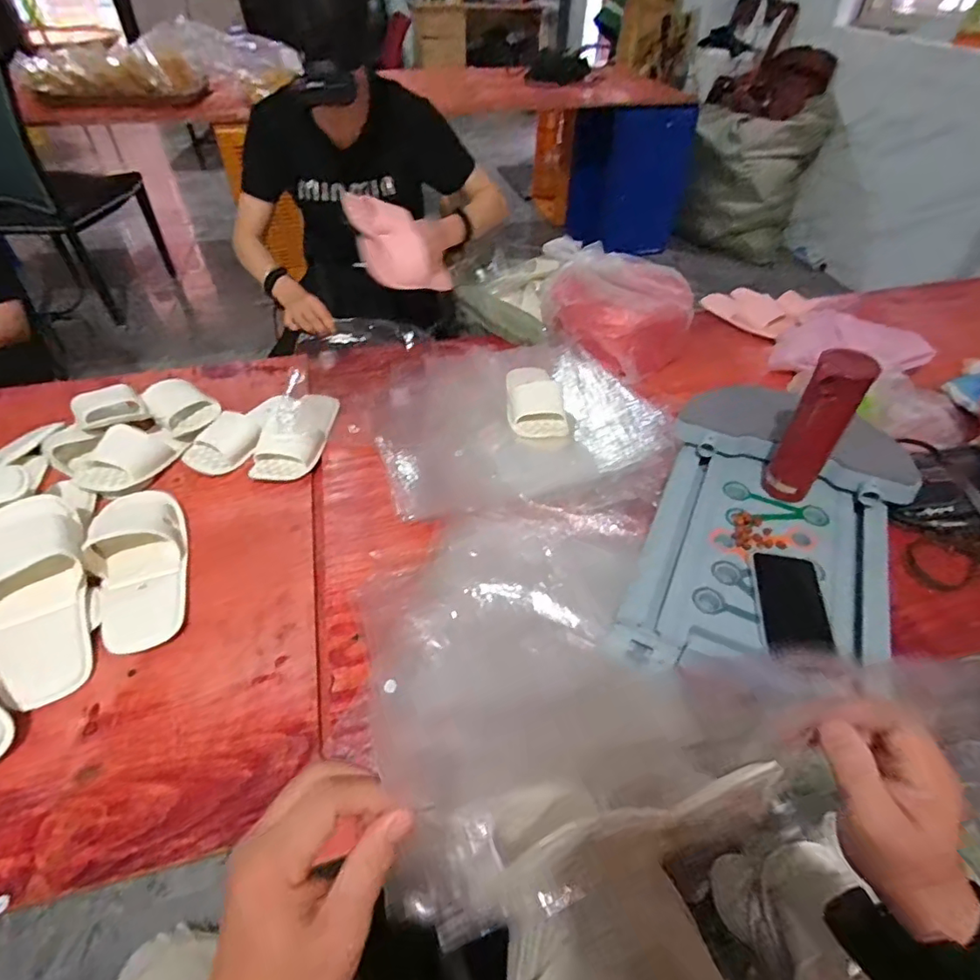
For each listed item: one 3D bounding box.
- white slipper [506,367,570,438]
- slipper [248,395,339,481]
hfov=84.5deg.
[{"bbox_3d":[0.079,-0.164,0.977,0.094,0.049,0.195,-3,46,-5],"label":"white slipper"},{"bbox_3d":[-0.328,-0.106,0.918,0.097,0.057,0.206,6,46,3],"label":"slipper"}]

